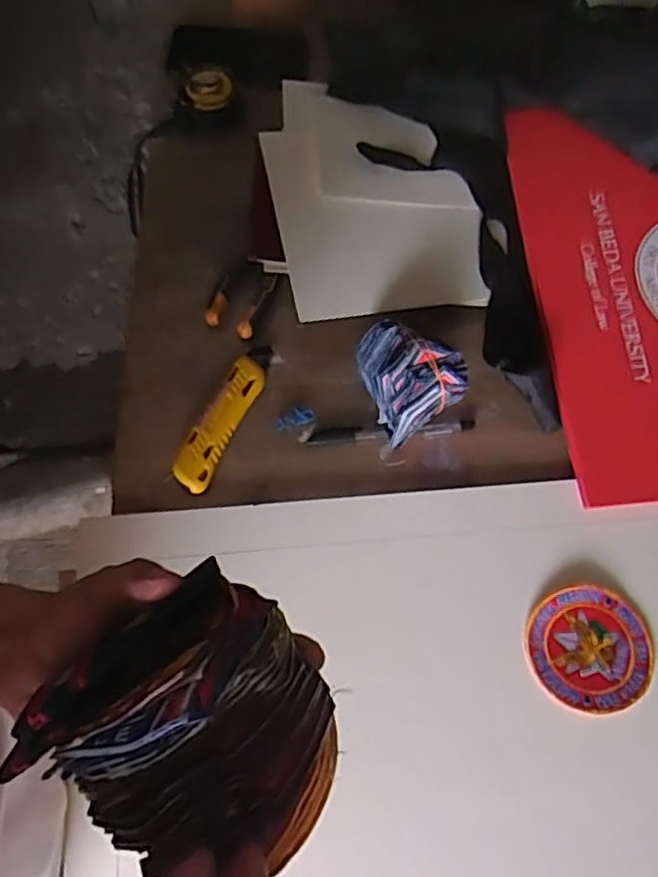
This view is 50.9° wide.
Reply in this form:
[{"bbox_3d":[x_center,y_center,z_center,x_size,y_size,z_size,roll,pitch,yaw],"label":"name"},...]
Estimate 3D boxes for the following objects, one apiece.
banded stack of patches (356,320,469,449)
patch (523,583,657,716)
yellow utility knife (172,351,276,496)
[{"bbox_3d":[0.067,-0.051,0.569,0.076,0.071,0.097,-20,69,-7],"label":"banded stack of patches"},{"bbox_3d":[0.195,0.157,0.518,0.091,0.010,0.089,-16,69,-3],"label":"patch"},{"bbox_3d":[-0.091,-0.024,0.596,0.033,0.015,0.147,22,71,9],"label":"yellow utility knife"}]

